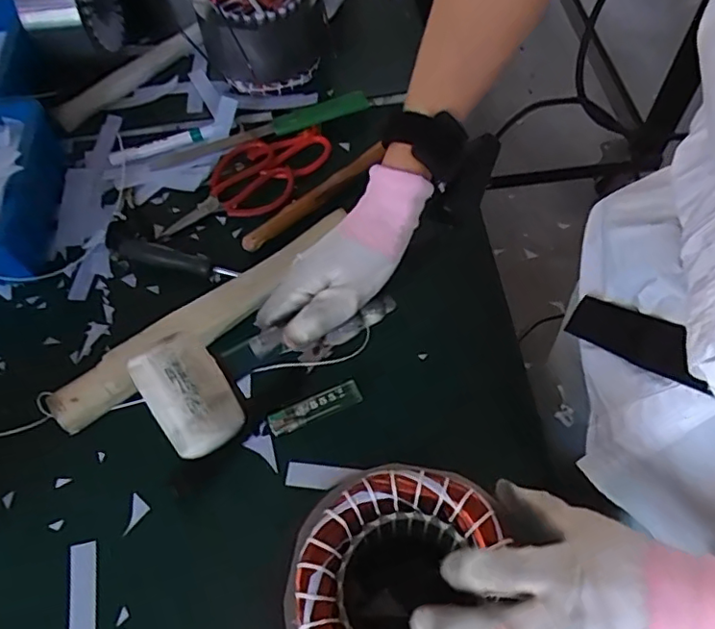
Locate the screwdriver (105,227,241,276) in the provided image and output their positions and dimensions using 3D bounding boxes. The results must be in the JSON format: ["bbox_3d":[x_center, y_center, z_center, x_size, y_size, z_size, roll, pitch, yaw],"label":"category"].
[{"bbox_3d":[-0.205,-0.060,0.628,0.161,0.018,0.026,19,63,14],"label":"screwdriver"}]

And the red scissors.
[{"bbox_3d":[-0.126,-0.155,0.660,0.217,0.011,0.091,-39,65,-18],"label":"red scissors"}]

